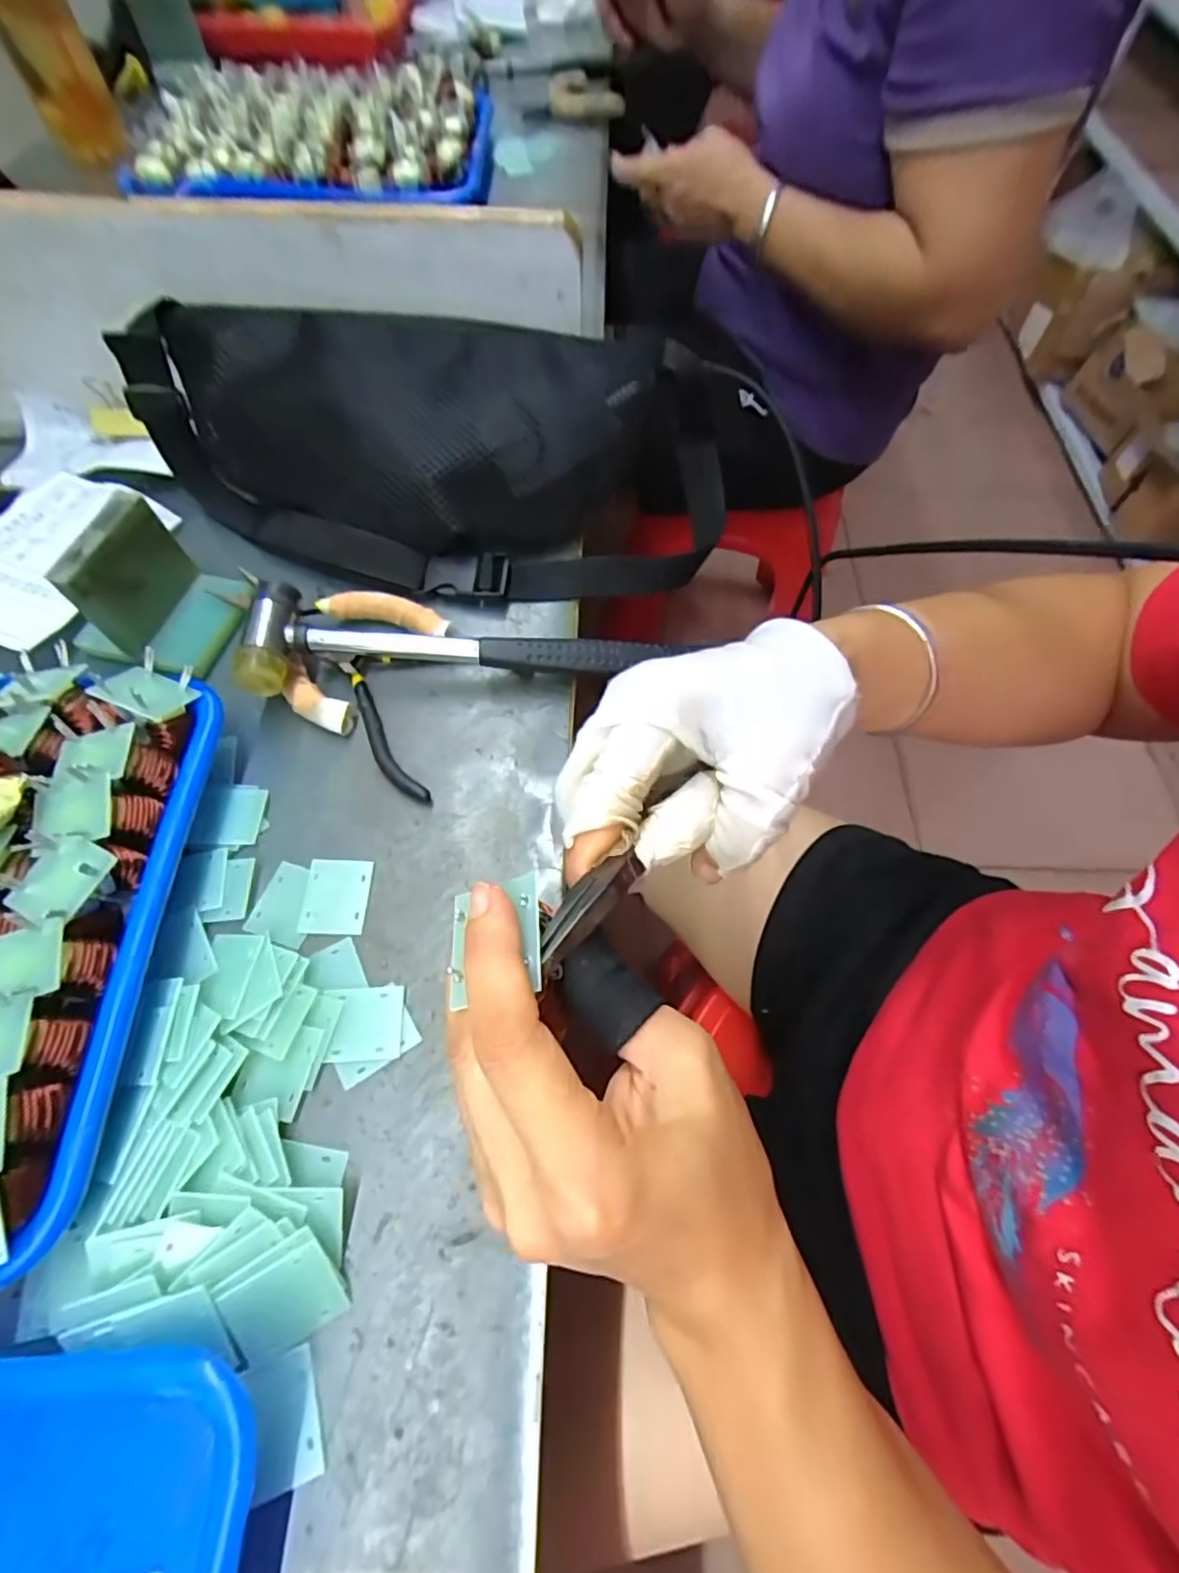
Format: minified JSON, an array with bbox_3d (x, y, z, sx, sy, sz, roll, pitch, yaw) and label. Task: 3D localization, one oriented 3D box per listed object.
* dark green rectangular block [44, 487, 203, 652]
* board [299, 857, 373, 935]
[{"bbox_3d":[-0.246,-0.113,0.328,0.011,0.063,0.065,16,65,5],"label":"dark green rectangular block"},{"bbox_3d":[-0.118,0.051,0.284,0.029,0.004,0.035,2,64,-2],"label":"board"}]

